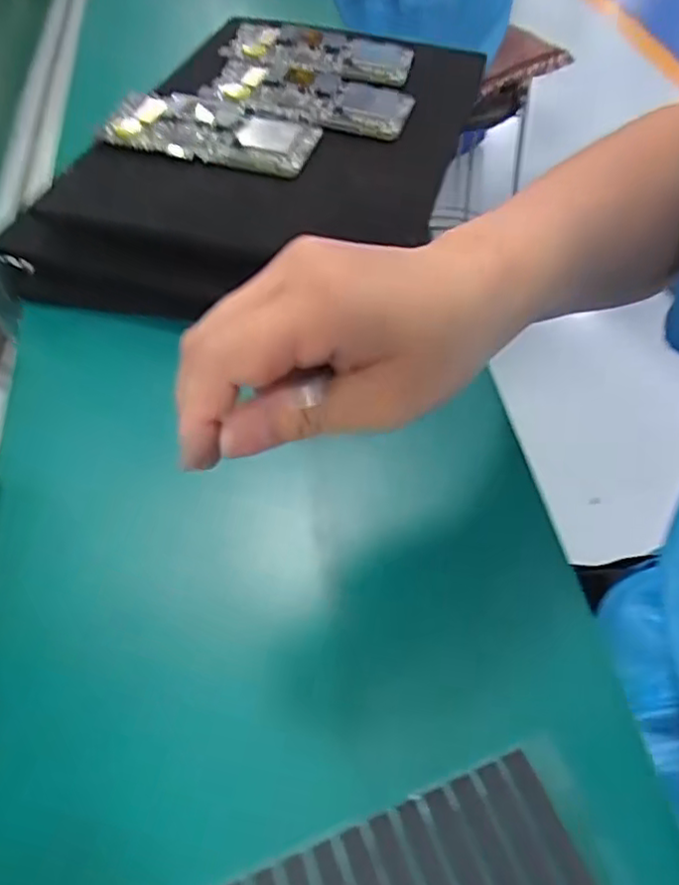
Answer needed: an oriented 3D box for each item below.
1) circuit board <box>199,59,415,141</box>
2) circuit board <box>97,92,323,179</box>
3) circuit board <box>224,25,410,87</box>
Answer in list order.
[{"bbox_3d":[-0.021,-0.274,0.504,0.152,0.013,0.080,10,57,12],"label":"circuit board"},{"bbox_3d":[-0.092,-0.226,0.462,0.148,0.015,0.068,11,57,12],"label":"circuit board"},{"bbox_3d":[-0.017,-0.335,0.549,0.153,0.015,0.080,8,56,11],"label":"circuit board"}]

